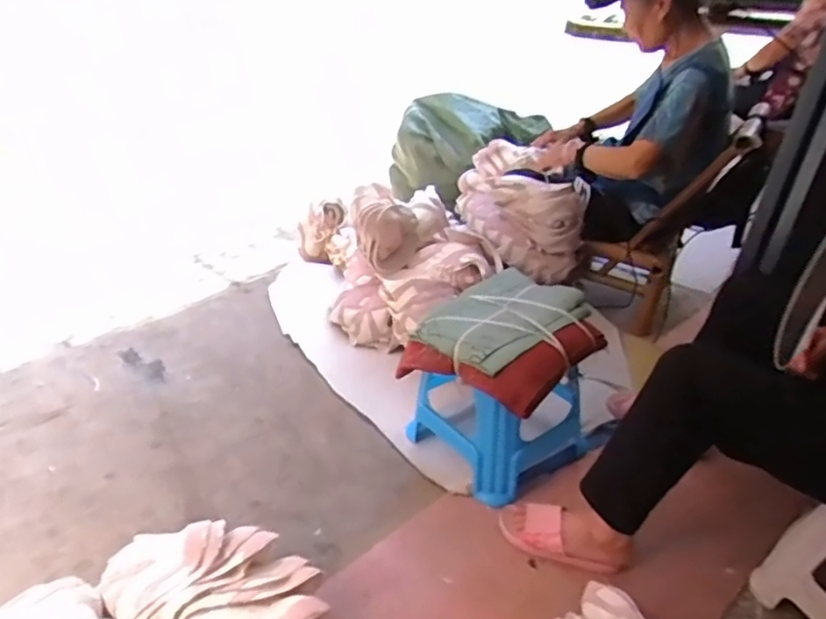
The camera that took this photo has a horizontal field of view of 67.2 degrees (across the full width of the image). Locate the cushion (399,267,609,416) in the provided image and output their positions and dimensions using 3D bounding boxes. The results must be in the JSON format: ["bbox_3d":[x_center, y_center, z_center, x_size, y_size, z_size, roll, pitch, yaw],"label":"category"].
[{"bbox_3d":[0.188,0.045,1.260,0.314,0.092,0.346,26,41,31],"label":"cushion"}]

